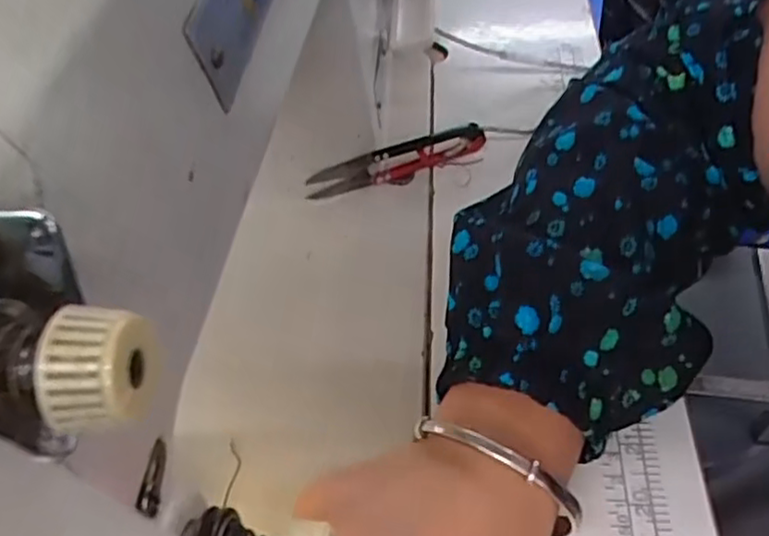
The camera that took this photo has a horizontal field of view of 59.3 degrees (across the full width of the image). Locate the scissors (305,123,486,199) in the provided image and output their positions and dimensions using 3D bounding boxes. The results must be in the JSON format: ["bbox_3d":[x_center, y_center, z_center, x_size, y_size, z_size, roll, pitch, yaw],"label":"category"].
[{"bbox_3d":[0.008,-0.059,0.384,0.104,0.023,0.009,-19,52,-9],"label":"scissors"}]

